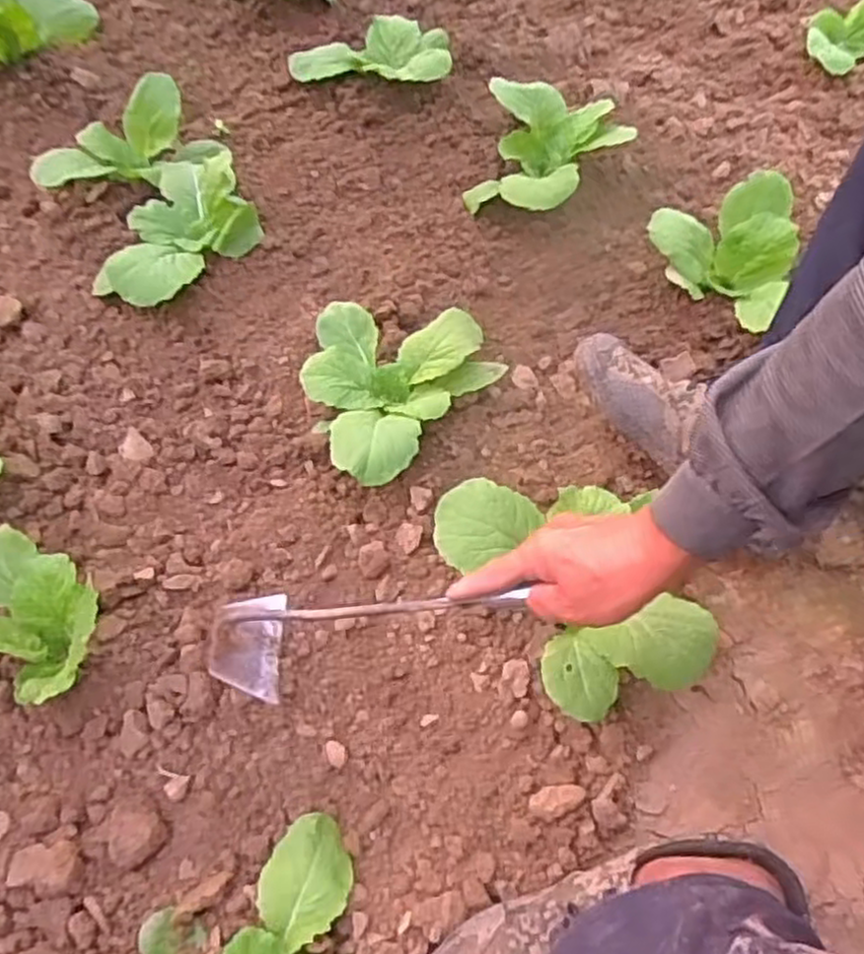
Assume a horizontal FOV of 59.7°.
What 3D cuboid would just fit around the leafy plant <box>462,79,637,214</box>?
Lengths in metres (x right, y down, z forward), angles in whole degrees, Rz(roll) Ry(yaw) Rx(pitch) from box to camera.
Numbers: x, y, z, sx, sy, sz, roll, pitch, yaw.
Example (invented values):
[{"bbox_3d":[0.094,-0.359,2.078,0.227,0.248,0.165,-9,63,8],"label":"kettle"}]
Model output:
[{"bbox_3d":[0.144,-0.392,0.919,0.179,0.086,0.213,14,62,8],"label":"leafy plant"}]

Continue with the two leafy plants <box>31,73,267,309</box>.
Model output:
[{"bbox_3d":[-0.325,-0.321,0.880,0.210,0.086,0.299,-25,63,-13],"label":"two leafy plants"}]

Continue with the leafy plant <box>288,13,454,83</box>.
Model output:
[{"bbox_3d":[-0.079,-0.608,1.068,0.228,0.064,0.150,9,61,5],"label":"leafy plant"}]

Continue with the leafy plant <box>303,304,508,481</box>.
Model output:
[{"bbox_3d":[-0.057,-0.100,0.755,0.187,0.063,0.224,32,66,17],"label":"leafy plant"}]

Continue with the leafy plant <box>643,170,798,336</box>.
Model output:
[{"bbox_3d":[0.318,-0.242,0.813,0.160,0.099,0.148,39,68,20],"label":"leafy plant"}]

